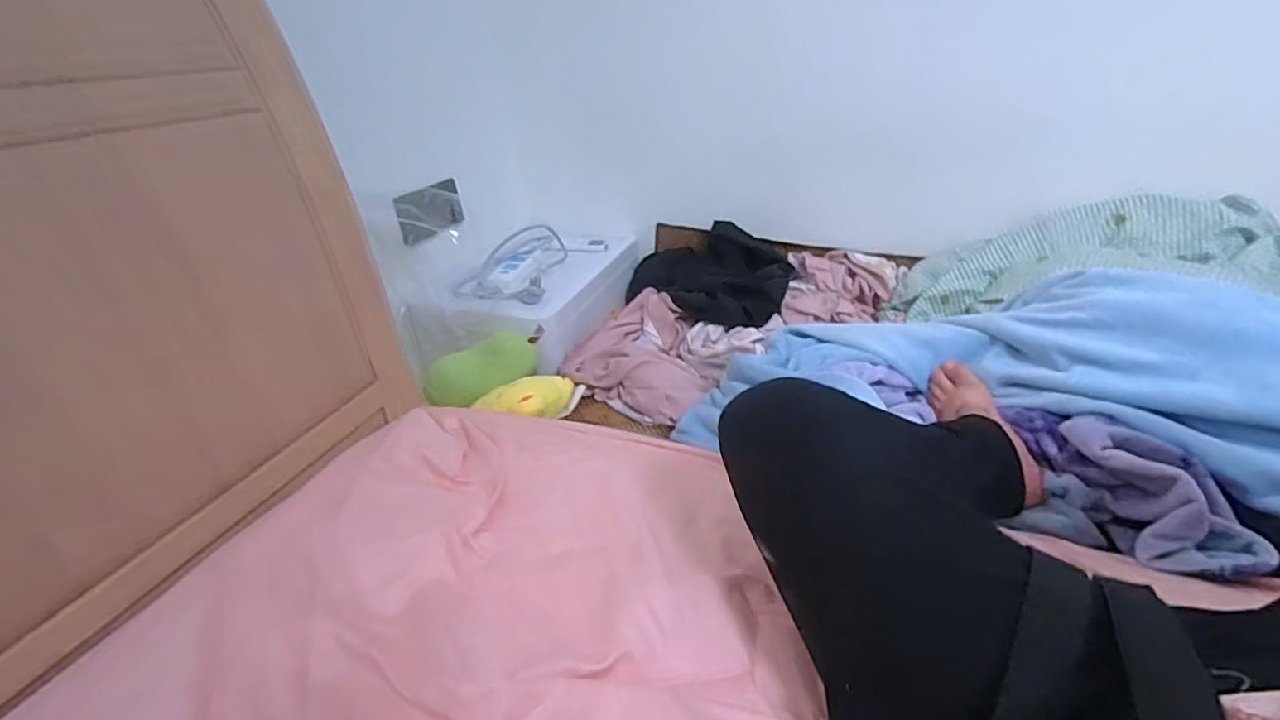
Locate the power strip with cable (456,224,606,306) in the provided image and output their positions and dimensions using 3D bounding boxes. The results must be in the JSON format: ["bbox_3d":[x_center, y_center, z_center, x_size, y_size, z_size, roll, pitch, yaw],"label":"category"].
[{"bbox_3d":[-0.176,-0.194,1.049,0.152,0.060,0.339,11,34,25],"label":"power strip with cable"}]

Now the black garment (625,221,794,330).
[{"bbox_3d":[0.113,-0.158,1.070,0.323,0.101,0.288,5,32,15],"label":"black garment"}]

